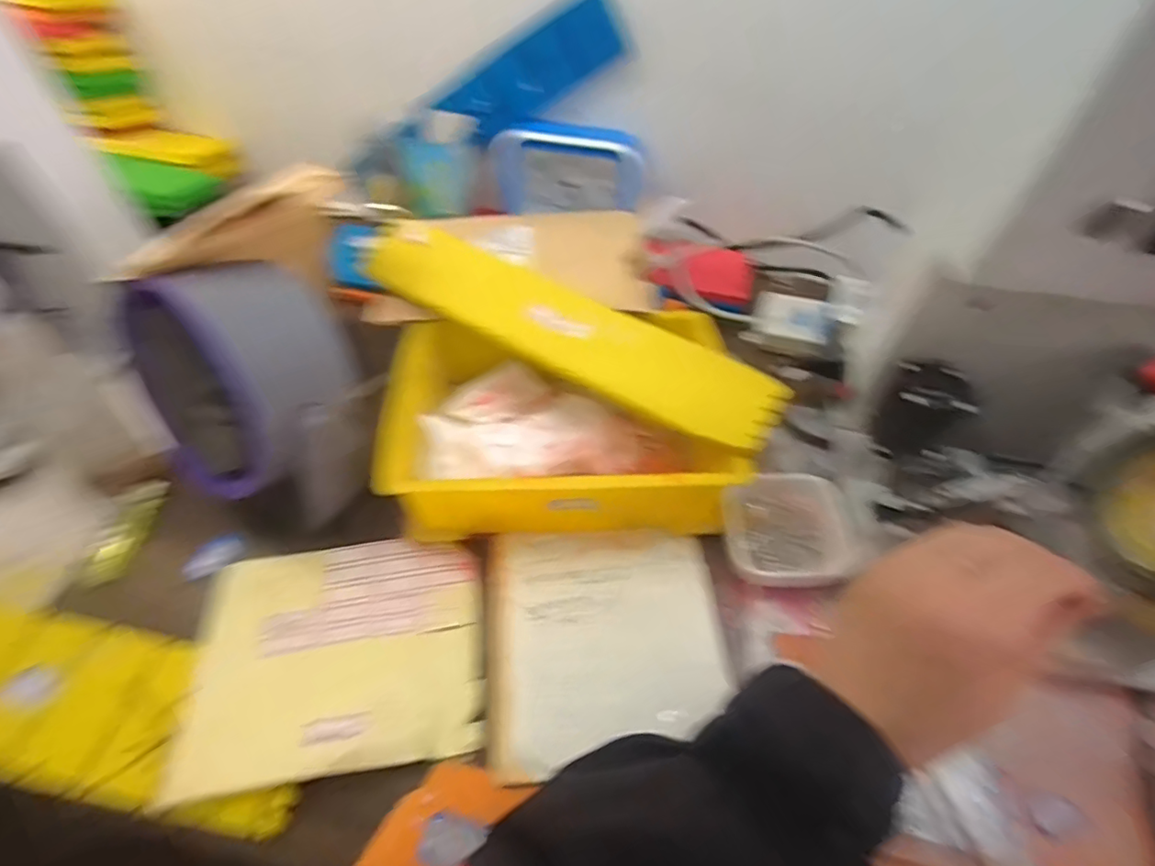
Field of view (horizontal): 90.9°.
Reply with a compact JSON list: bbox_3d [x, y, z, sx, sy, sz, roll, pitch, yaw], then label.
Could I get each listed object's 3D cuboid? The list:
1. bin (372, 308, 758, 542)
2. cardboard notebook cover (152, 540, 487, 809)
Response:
[{"bbox_3d":[-0.010,-0.010,0.435,0.241,0.069,0.163,-1,53,-2],"label":"bin"},{"bbox_3d":[-0.148,0.136,0.360,0.165,0.009,0.142,-3,47,-13],"label":"cardboard notebook cover"}]

